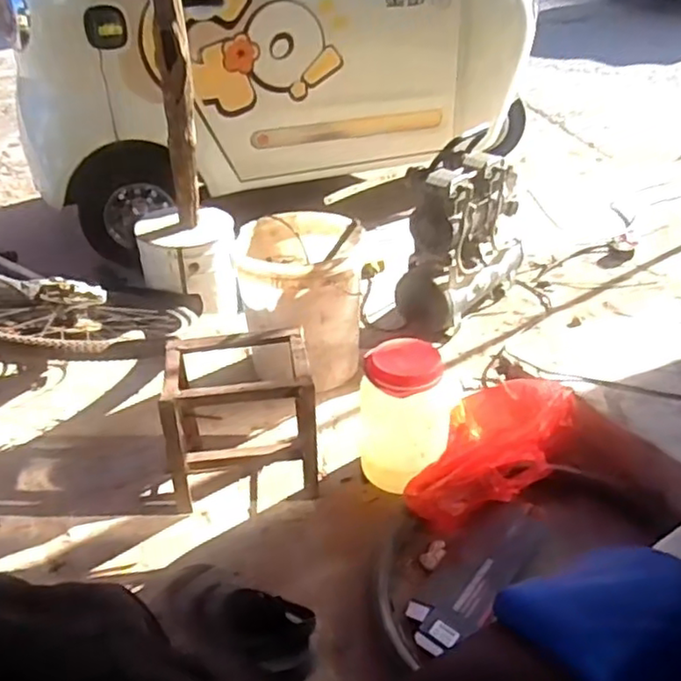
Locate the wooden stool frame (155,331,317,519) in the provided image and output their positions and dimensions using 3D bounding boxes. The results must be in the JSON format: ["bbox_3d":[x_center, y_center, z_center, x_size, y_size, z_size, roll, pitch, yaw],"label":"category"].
[{"bbox_3d":[-0.181,0.154,1.270,0.279,0.268,0.212,-2,34,1],"label":"wooden stool frame"}]

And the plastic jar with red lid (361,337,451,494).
[{"bbox_3d":[0.122,0.149,1.230,0.164,0.269,0.149,3,34,9],"label":"plastic jar with red lid"}]

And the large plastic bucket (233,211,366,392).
[{"bbox_3d":[-0.088,-0.083,1.569,0.275,0.341,0.284,2,34,8],"label":"large plastic bucket"}]

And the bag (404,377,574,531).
[{"bbox_3d":[0.294,0.208,1.259,0.410,0.151,0.176,-36,41,-23],"label":"bag"}]

